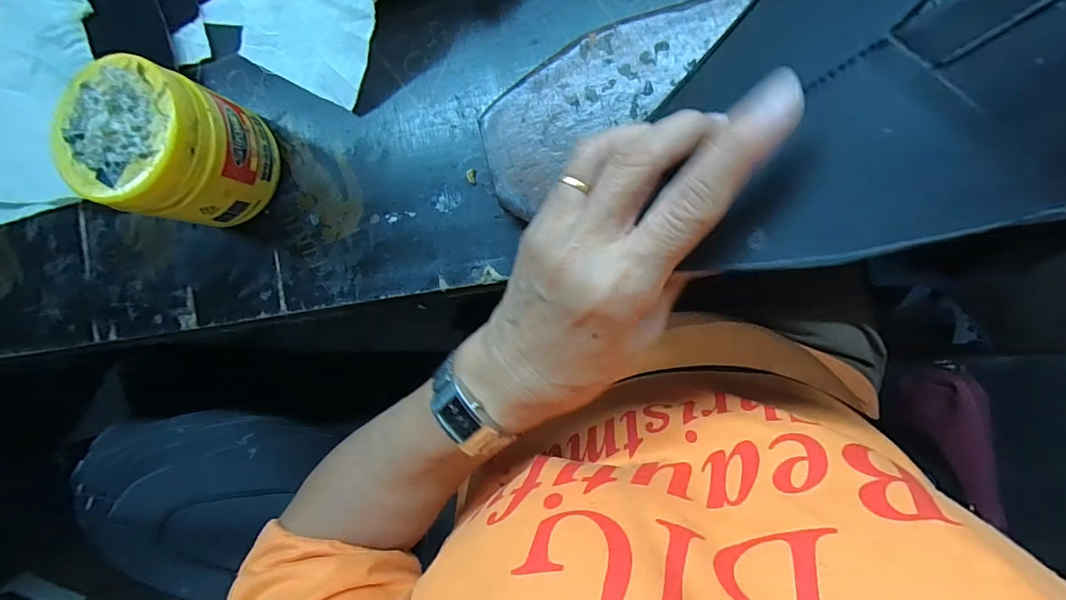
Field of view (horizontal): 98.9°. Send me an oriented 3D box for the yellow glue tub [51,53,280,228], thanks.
[{"bbox_3d":[-0.239,-0.102,0.311,0.080,0.096,0.087,0,91,9],"label":"yellow glue tub"}]

